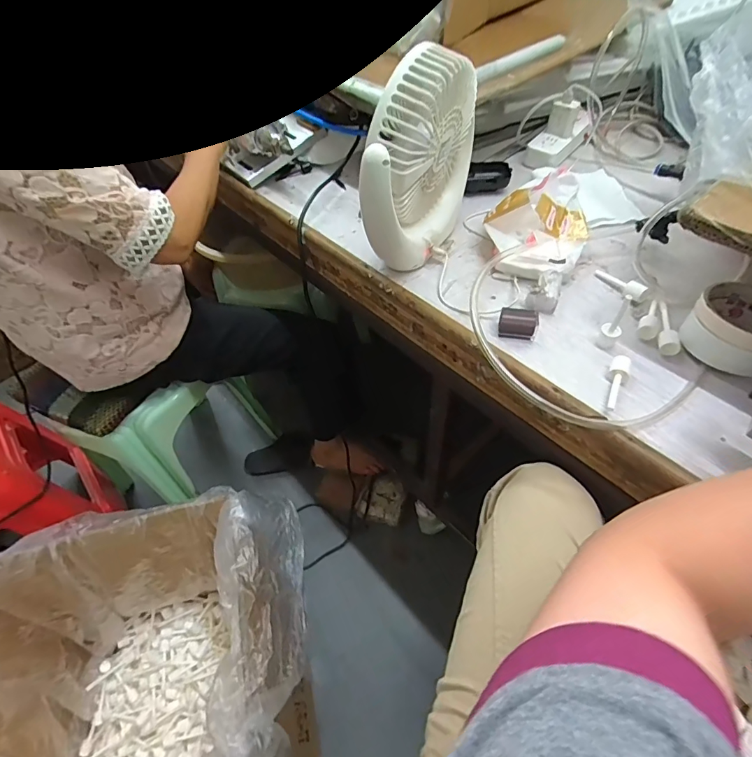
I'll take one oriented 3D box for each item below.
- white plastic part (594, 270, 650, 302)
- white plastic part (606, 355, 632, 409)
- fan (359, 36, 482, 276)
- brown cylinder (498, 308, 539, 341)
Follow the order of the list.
[{"bbox_3d":[0.287,-0.112,0.502,0.015,0.017,0.069,-24,42,-13],"label":"white plastic part"},{"bbox_3d":[0.233,0.004,0.413,0.016,0.011,0.067,21,57,19],"label":"white plastic part"},{"bbox_3d":[0.054,-0.242,0.485,0.064,0.202,0.194,21,57,19],"label":"fan"},{"bbox_3d":[0.154,-0.059,0.464,0.038,0.025,0.022,11,55,13],"label":"brown cylinder"}]

